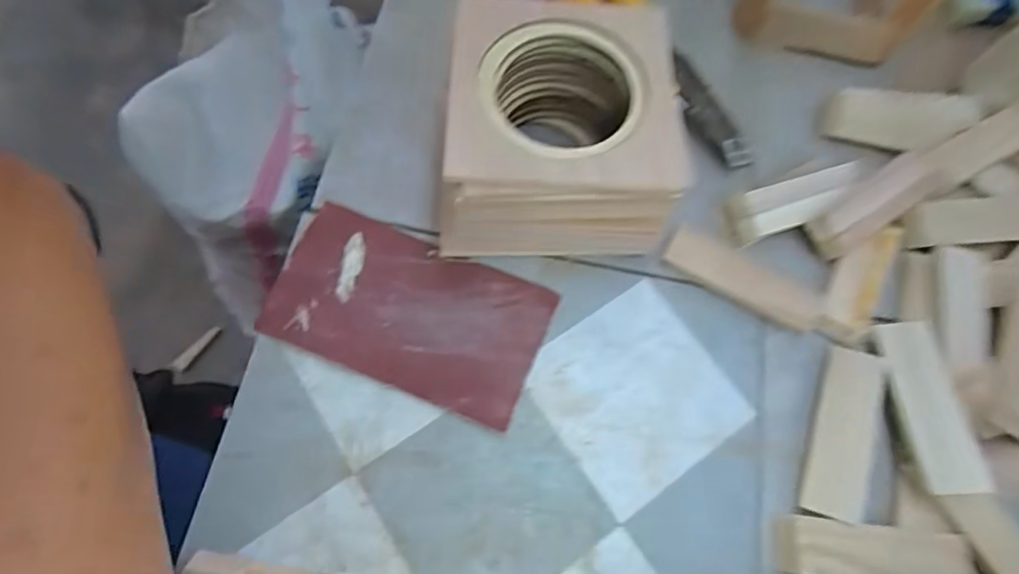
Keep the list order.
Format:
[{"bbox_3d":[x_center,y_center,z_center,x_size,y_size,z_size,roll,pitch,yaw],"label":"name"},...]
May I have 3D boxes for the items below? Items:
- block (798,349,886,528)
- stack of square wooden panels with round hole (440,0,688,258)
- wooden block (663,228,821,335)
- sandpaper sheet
[{"bbox_3d":[0.193,0.083,0.330,0.029,0.010,0.097,23,69,6],"label":"block"},{"bbox_3d":[0.025,-0.093,0.348,0.132,0.082,0.125,0,69,-3],"label":"stack of square wooden panels with round hole"},{"bbox_3d":[0.148,-0.005,0.368,0.100,0.011,0.029,28,70,8],"label":"wooden block"},{"bbox_3d":[-0.061,0.014,0.346,0.161,0.007,0.090,21,66,5],"label":"sandpaper sheet"}]

